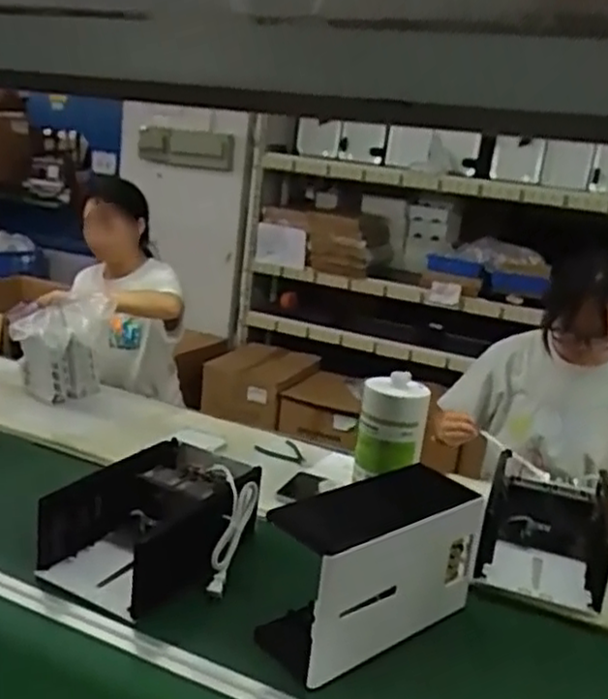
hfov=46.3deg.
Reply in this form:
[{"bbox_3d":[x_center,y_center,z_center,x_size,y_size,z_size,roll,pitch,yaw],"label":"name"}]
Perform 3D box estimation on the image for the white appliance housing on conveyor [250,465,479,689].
[{"bbox_3d":[0.115,0.320,1.082,0.362,0.209,0.135,-6,20,-40],"label":"white appliance housing on conveyor"}]

